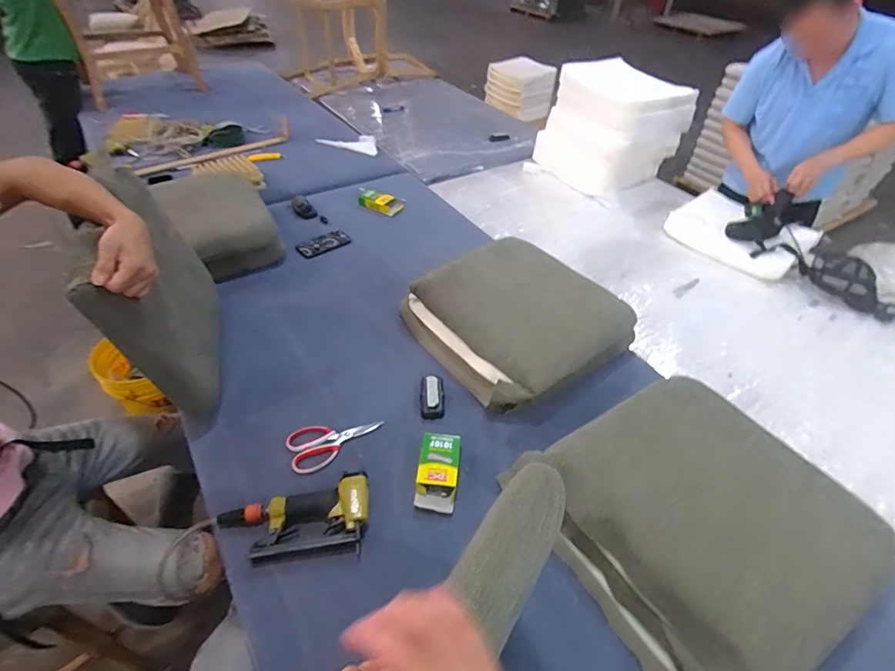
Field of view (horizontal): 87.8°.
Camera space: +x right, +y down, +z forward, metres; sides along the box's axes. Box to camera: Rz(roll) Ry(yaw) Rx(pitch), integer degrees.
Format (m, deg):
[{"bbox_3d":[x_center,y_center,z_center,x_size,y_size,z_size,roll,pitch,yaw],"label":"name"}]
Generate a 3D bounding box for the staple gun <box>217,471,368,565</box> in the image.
[{"bbox_3d":[-0.267,0.316,0.809,0.253,0.048,0.138,-1,44,-4],"label":"staple gun"}]

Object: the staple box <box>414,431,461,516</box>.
[{"bbox_3d":[-0.017,0.260,0.890,0.074,0.041,0.150,7,44,4],"label":"staple box"}]

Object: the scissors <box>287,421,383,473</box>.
[{"bbox_3d":[-0.223,0.206,0.934,0.186,0.015,0.093,-18,48,-20],"label":"scissors"}]

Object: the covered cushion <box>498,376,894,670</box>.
[{"bbox_3d":[0.429,0.304,0.787,0.438,0.127,0.421,-22,50,-24],"label":"covered cushion"}]

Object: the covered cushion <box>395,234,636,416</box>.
[{"bbox_3d":[0.167,-0.056,1.134,0.427,0.145,0.438,-25,51,-26],"label":"covered cushion"}]

